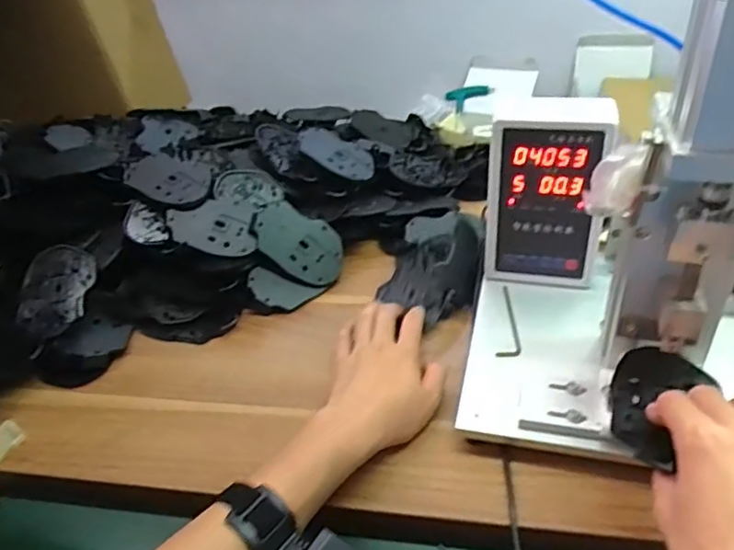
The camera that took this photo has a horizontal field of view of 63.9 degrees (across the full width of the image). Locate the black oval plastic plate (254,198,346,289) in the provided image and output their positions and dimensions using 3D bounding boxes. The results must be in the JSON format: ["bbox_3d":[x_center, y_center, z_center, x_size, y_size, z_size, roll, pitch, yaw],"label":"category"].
[{"bbox_3d":[-0.077,-0.036,0.678,0.107,0.012,0.077,25,68,-18],"label":"black oval plastic plate"}]

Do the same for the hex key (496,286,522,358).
[{"bbox_3d":[0.140,0.044,0.579,0.021,0.005,0.109,3,37,13],"label":"hex key"}]

